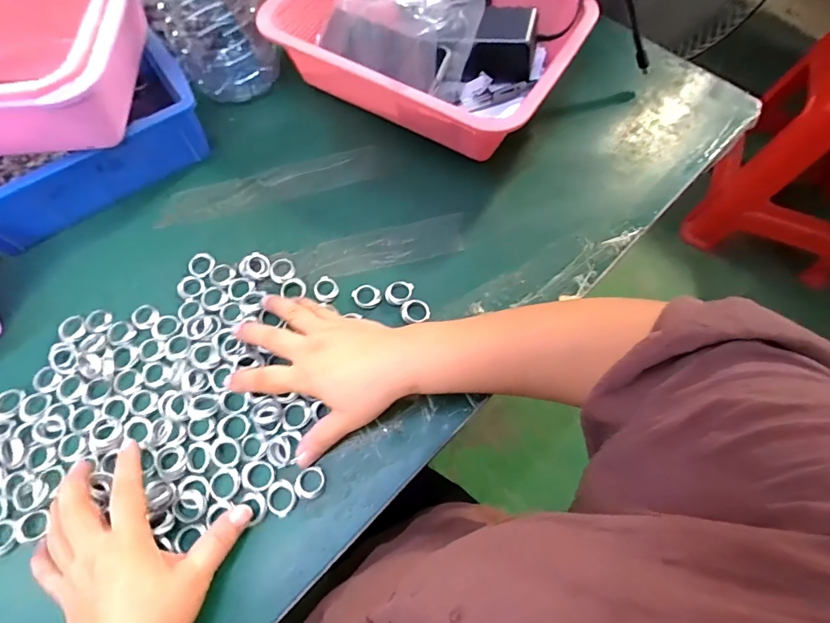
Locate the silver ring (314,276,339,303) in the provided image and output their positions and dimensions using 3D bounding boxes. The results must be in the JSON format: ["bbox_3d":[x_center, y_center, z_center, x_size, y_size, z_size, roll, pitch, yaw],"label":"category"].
[{"bbox_3d":[-0.083,-0.021,0.422,0.024,0.006,0.026,0,66,0],"label":"silver ring"}]

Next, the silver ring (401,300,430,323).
[{"bbox_3d":[0.001,-0.001,0.409,0.026,0.005,0.022,-5,66,-3],"label":"silver ring"}]

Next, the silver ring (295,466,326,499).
[{"bbox_3d":[-0.081,0.134,0.352,0.023,0.006,0.022,0,66,0],"label":"silver ring"}]

